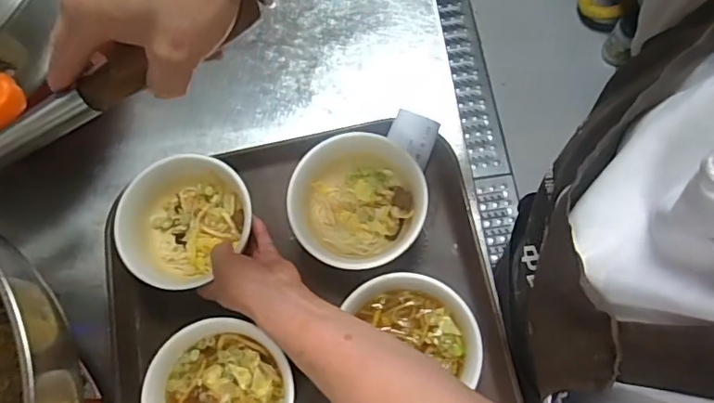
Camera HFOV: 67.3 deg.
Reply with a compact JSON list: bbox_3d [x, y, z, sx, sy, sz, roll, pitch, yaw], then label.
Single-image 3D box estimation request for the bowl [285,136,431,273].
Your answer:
[{"bbox_3d":[0.001,0.008,0.533,0.126,0.085,0.122,-1,73,3],"label":"bowl"}]

